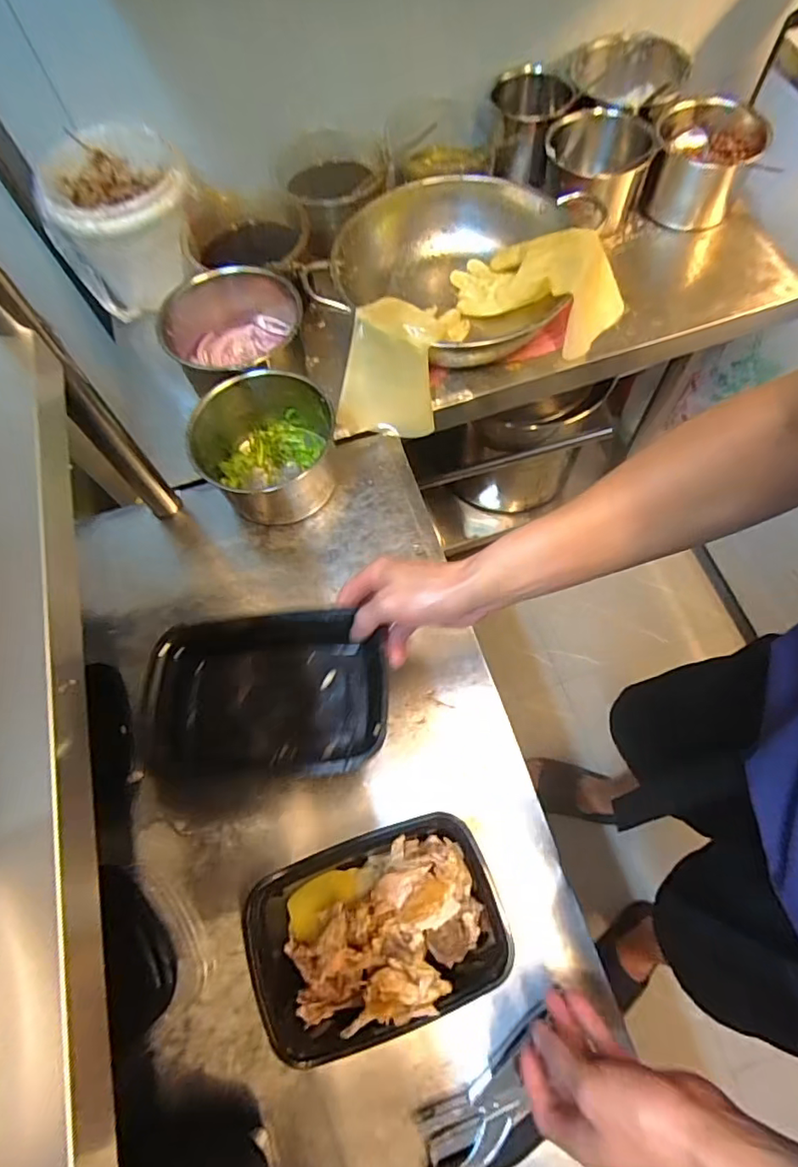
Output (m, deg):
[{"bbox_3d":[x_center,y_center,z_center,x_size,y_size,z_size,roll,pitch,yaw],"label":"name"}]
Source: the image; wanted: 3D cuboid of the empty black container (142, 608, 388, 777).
[{"bbox_3d":[-0.116,0.097,0.489,0.205,0.046,0.135,-1,67,2],"label":"empty black container"}]

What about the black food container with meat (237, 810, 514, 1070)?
[{"bbox_3d":[-0.020,0.301,0.488,0.217,0.070,0.141,-19,67,-5],"label":"black food container with meat"}]

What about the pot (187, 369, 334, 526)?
[{"bbox_3d":[-0.164,-0.164,0.688,0.158,0.097,0.168,-1,67,3],"label":"pot"}]

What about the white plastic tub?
[{"bbox_3d":[-0.358,-0.486,0.755,0.166,0.155,0.162,-1,67,3],"label":"white plastic tub"}]

